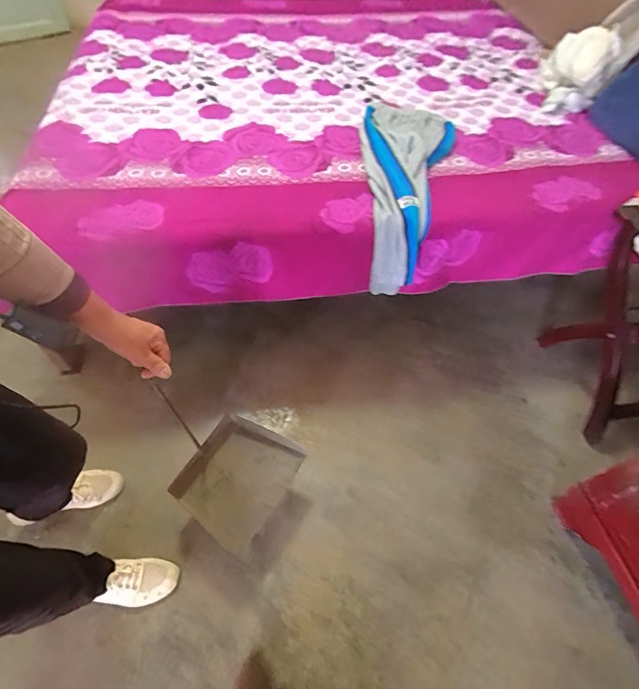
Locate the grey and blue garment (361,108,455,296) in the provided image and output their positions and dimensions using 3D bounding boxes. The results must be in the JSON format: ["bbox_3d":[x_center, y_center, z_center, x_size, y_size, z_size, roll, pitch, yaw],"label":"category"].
[{"bbox_3d":[0.257,-0.486,1.271,0.285,0.238,0.712,7,55,3],"label":"grey and blue garment"}]

